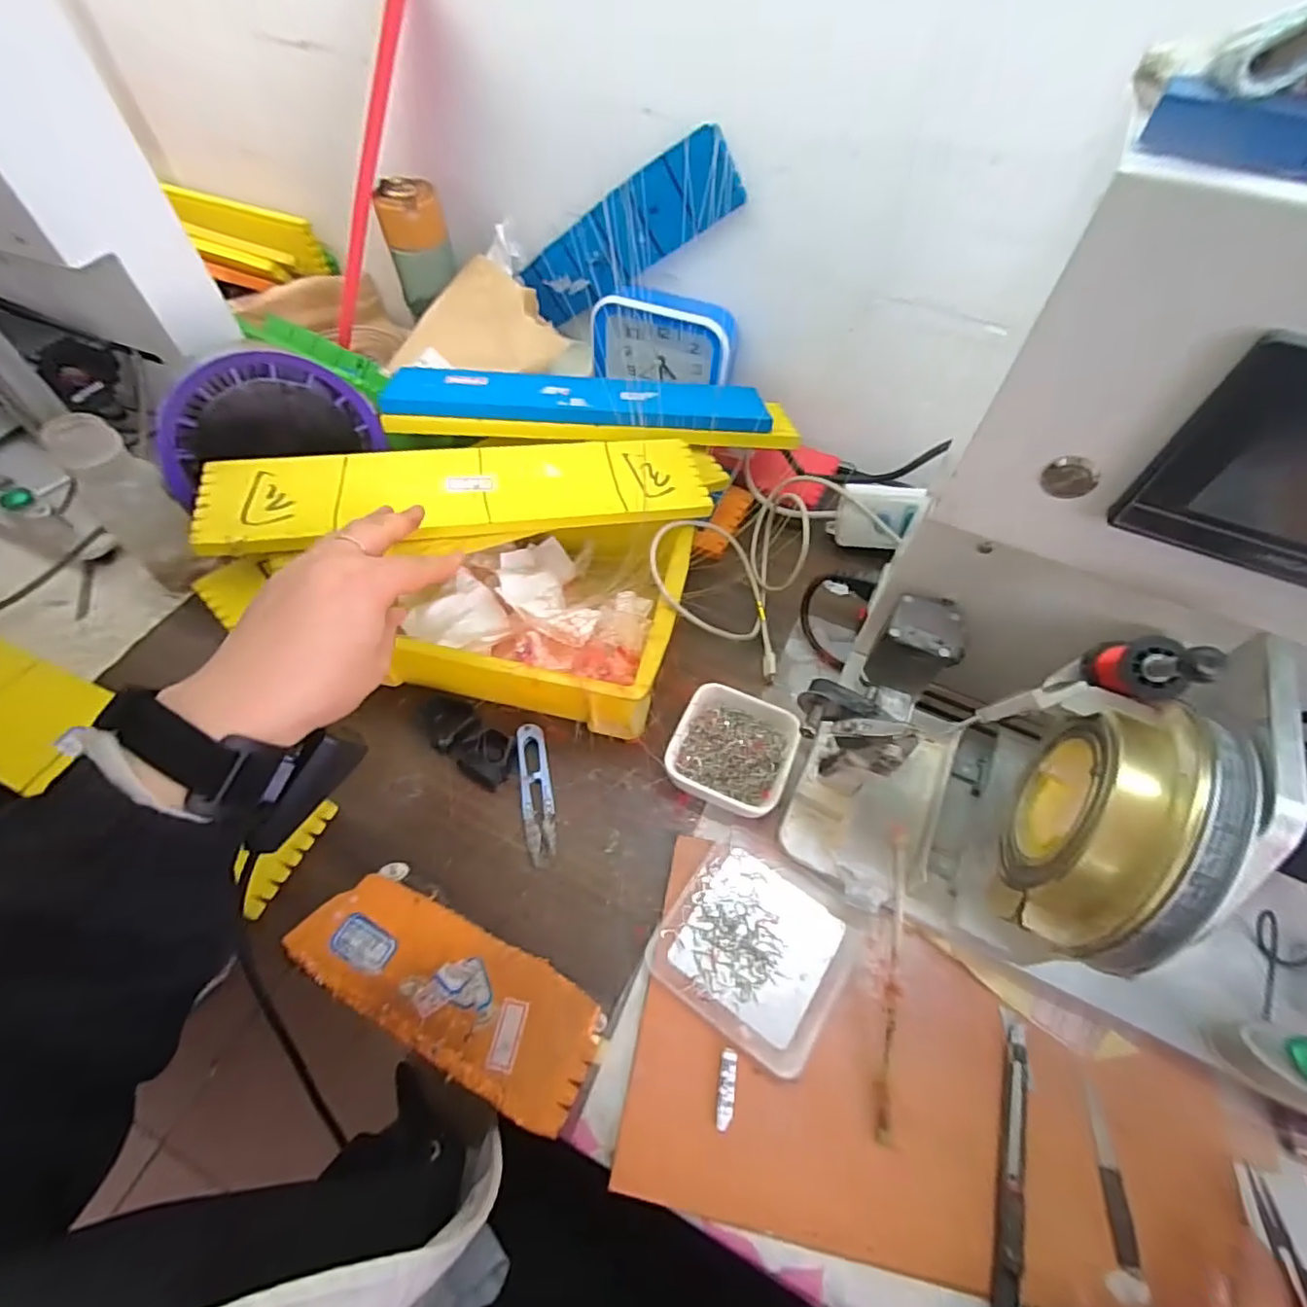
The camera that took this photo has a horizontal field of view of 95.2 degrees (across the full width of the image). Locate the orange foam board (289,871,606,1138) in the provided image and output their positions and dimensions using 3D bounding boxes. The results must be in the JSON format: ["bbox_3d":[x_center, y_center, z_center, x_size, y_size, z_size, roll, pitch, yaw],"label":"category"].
[{"bbox_3d":[-0.123,0.197,0.355,0.187,0.013,0.067,23,59,13],"label":"orange foam board"}]

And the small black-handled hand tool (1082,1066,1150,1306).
[{"bbox_3d":[0.242,0.279,0.314,0.017,0.004,0.093,11,57,6],"label":"small black-handled hand tool"}]

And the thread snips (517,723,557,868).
[{"bbox_3d":[-0.083,0.097,0.424,0.022,0.009,0.099,-8,57,-7],"label":"thread snips"}]

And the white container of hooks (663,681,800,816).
[{"bbox_3d":[0.056,0.071,0.432,0.081,0.032,0.085,20,58,11],"label":"white container of hooks"}]

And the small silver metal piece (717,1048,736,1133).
[{"bbox_3d":[0.041,0.240,0.330,0.010,0.004,0.037,8,57,4],"label":"small silver metal piece"}]

